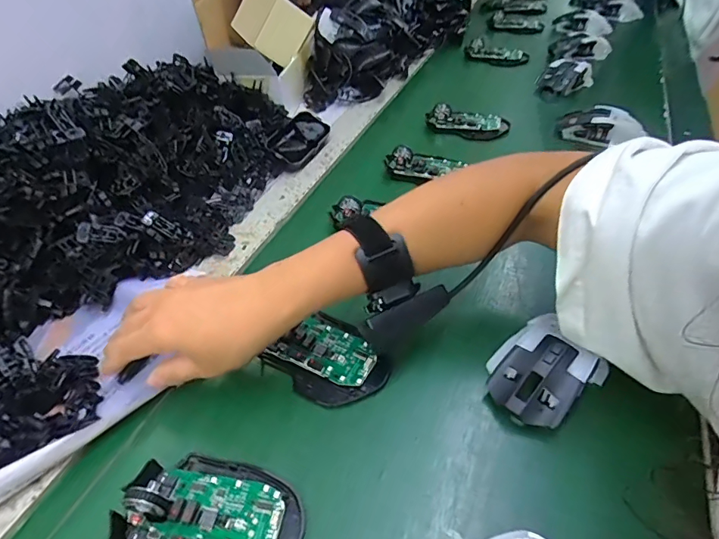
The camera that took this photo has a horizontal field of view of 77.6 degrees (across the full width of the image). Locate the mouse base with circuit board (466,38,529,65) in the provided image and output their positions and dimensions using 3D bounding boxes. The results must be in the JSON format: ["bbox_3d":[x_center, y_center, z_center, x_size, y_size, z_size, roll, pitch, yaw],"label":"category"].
[{"bbox_3d":[0.267,-0.425,0.866,0.118,0.027,0.060,12,47,19],"label":"mouse base with circuit board"}]

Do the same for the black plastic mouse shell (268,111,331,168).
[{"bbox_3d":[-0.081,-0.173,0.604,0.054,0.032,0.107,11,47,17],"label":"black plastic mouse shell"}]

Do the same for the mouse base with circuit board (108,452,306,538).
[{"bbox_3d":[-0.092,0.149,0.273,0.109,0.030,0.072,11,47,18],"label":"mouse base with circuit board"}]

